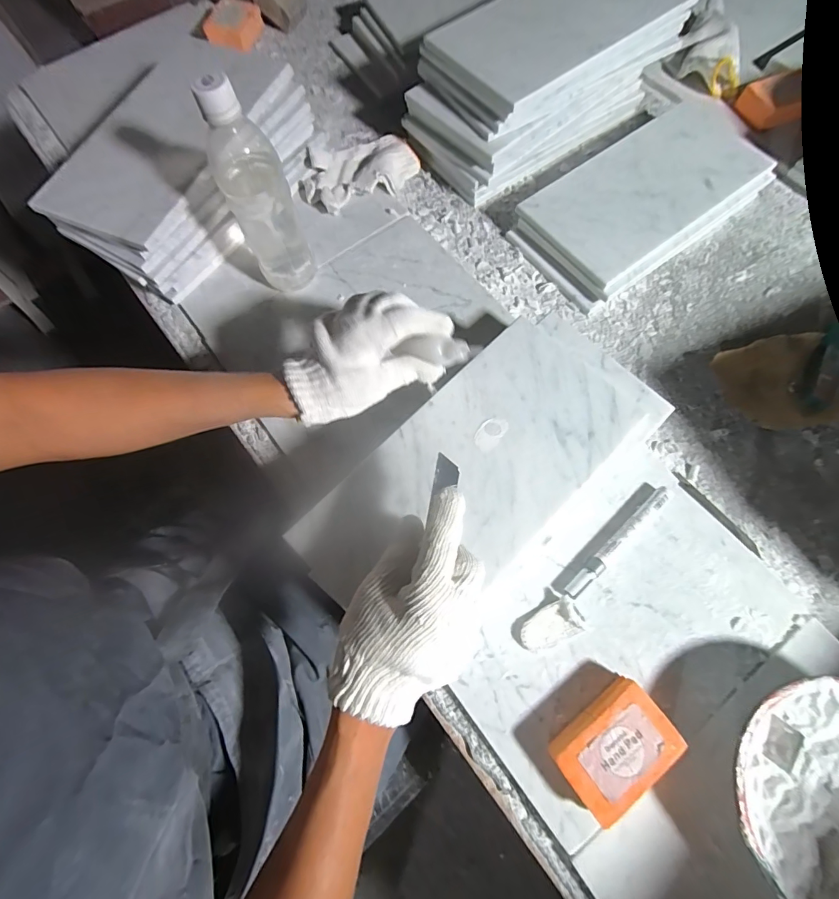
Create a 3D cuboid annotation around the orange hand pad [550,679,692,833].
[{"bbox_3d":[0.158,0.243,0.343,0.092,0.033,0.065,-35,72,-10],"label":"orange hand pad"}]

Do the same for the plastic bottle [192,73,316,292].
[{"bbox_3d":[-0.162,-0.254,0.427,0.062,0.211,0.056,-24,71,-8],"label":"plastic bottle"}]

